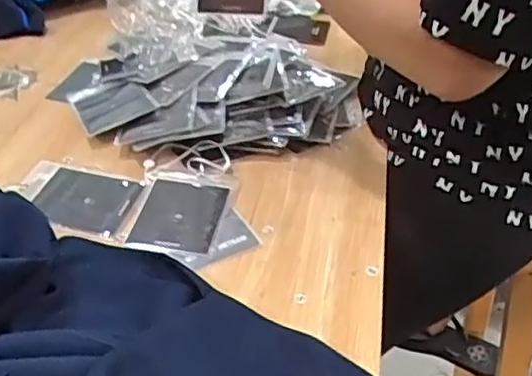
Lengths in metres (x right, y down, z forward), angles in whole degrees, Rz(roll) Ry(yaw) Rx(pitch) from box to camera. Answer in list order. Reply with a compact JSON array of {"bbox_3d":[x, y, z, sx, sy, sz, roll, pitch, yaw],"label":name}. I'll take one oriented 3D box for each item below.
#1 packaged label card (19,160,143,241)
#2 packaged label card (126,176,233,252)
[{"bbox_3d":[-0.191,0.010,0.661,0.130,0.010,0.085,11,45,17],"label":"packaged label card"},{"bbox_3d":[-0.085,0.025,0.641,0.080,0.004,0.101,7,38,6],"label":"packaged label card"}]

